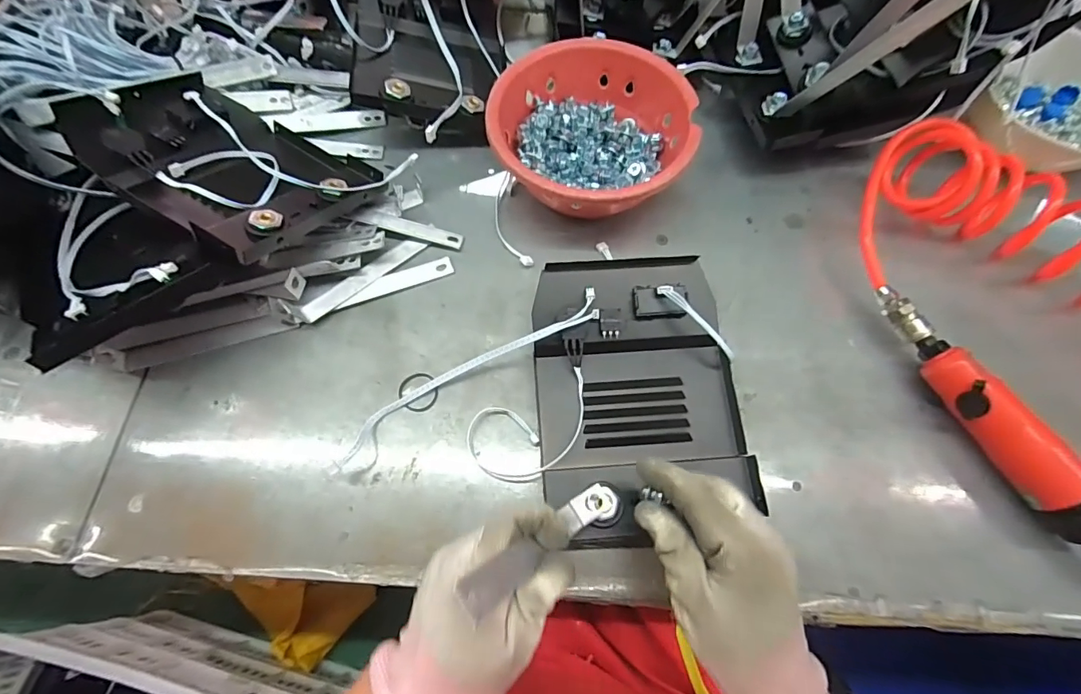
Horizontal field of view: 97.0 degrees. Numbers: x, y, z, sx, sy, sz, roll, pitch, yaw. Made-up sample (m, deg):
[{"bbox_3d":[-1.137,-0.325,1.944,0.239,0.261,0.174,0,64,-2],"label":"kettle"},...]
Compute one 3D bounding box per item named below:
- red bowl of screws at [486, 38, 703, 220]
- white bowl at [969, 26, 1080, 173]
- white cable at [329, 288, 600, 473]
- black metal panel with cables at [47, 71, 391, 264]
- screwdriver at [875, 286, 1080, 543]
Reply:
[{"bbox_3d":[0.044,-0.181,0.432,0.167,0.077,0.172,0,67,0],"label":"red bowl of screws"},{"bbox_3d":[0.499,-0.233,0.460,0.139,0.055,0.139,0,67,0],"label":"white bowl"},{"bbox_3d":[-0.058,0.024,0.377,0.238,0.019,0.034,-34,43,-4],"label":"white cable"},{"bbox_3d":[-0.256,-0.151,0.403,0.201,0.035,0.150,32,46,5],"label":"black metal panel with cables"},{"bbox_3d":[0.332,0.066,0.343,0.032,0.046,0.258,-26,69,-11],"label":"screwdriver"}]

